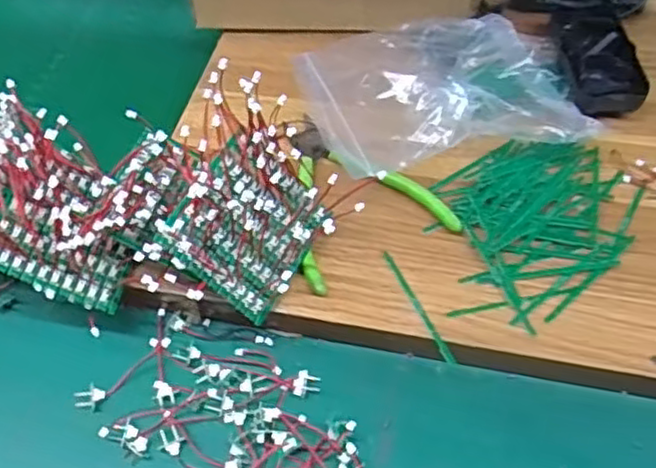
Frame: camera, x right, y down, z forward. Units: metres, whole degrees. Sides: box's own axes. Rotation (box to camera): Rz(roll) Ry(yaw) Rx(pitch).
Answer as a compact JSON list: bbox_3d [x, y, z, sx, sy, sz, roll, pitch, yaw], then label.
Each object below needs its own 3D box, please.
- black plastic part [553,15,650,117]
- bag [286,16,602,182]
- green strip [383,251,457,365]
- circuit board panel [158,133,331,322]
[{"bbox_3d":[0.205,-0.129,0.522,0.048,0.027,0.098,-1,53,2],"label":"black plastic part"},{"bbox_3d":[0.082,-0.112,0.498,0.194,0.048,0.159,-9,53,-4],"label":"bag"},{"bbox_3d":[0.054,0.044,0.420,0.005,0.009,0.082,-22,55,-14],"label":"green strip"},{"bbox_3d":[-0.045,-0.003,0.407,0.082,0.009,0.082,41,70,-21],"label":"circuit board panel"}]

